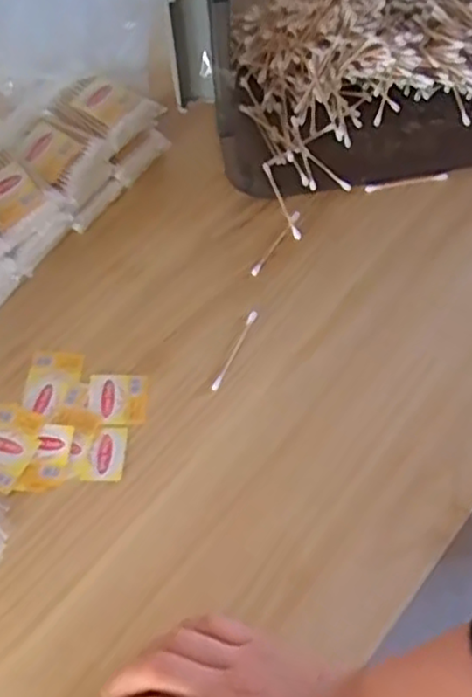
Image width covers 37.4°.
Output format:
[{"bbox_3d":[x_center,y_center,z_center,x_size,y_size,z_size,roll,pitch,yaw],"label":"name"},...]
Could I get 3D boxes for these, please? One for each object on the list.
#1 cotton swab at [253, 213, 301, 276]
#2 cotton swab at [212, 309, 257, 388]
[{"bbox_3d":[0.032,-0.085,0.555,0.006,0.006,0.064,31,66,16],"label":"cotton swab"},{"bbox_3d":[0.000,0.001,0.518,0.005,0.006,0.073,22,64,12],"label":"cotton swab"}]

